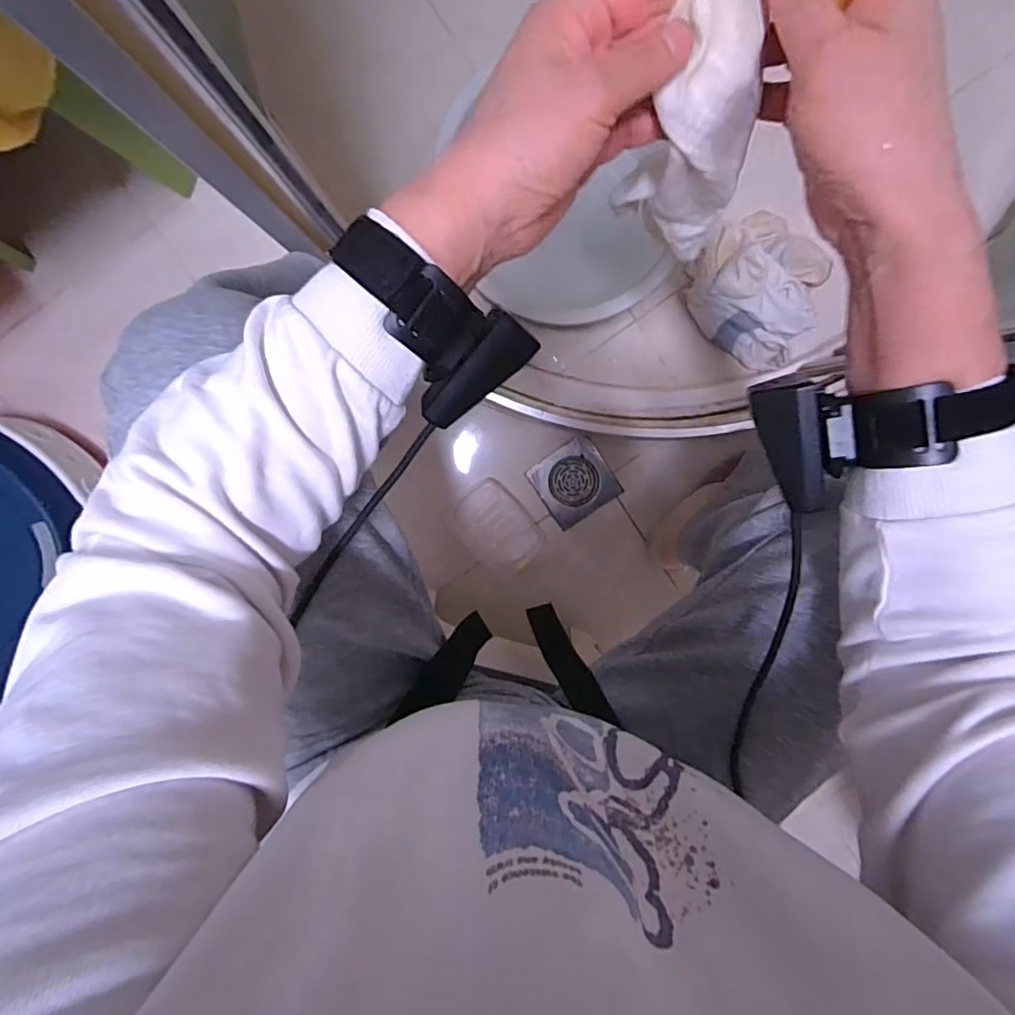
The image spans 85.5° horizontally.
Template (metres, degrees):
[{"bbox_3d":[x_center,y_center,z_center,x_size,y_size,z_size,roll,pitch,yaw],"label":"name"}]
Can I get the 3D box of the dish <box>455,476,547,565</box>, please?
[{"bbox_3d":[-0.014,0.028,0.764,0.086,0.016,0.124,-41,98,4],"label":"dish"}]

